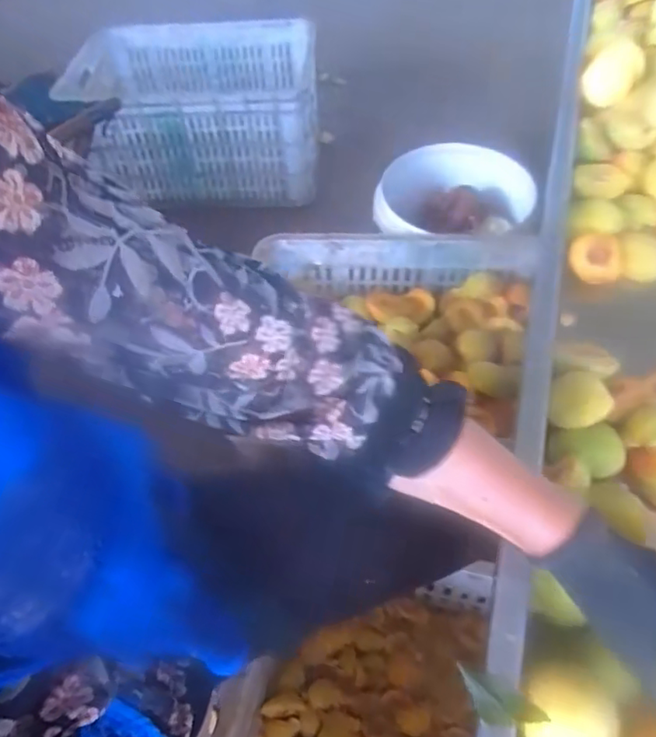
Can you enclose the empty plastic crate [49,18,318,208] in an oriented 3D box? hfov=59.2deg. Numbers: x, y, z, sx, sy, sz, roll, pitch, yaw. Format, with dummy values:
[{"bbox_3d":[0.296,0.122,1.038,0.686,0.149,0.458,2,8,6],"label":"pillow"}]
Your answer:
[{"bbox_3d":[-0.290,-0.618,1.381,0.500,0.240,0.399,-2,52,2],"label":"empty plastic crate"}]

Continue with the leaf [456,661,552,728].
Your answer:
[{"bbox_3d":[0.103,0.197,0.345,0.050,0.008,0.028,9,53,11],"label":"leaf"}]

